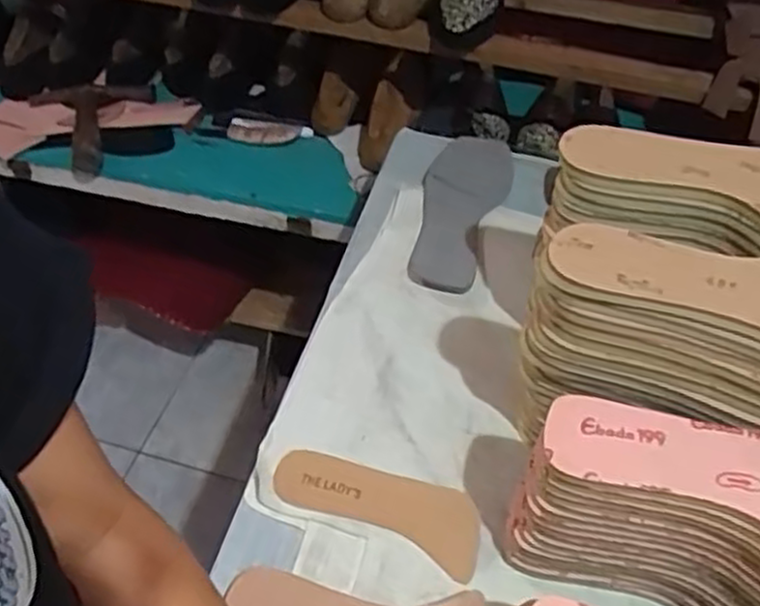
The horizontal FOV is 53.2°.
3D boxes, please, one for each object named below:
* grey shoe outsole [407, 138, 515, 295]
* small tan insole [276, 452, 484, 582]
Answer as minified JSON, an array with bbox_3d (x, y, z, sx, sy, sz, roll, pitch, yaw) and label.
[{"bbox_3d":[0.083,-0.103,0.768,0.084,0.018,0.240,14,46,7],"label":"grey shoe outsole"},{"bbox_3d":[0.000,0.143,0.551,0.153,0.010,0.058,20,47,13],"label":"small tan insole"}]

